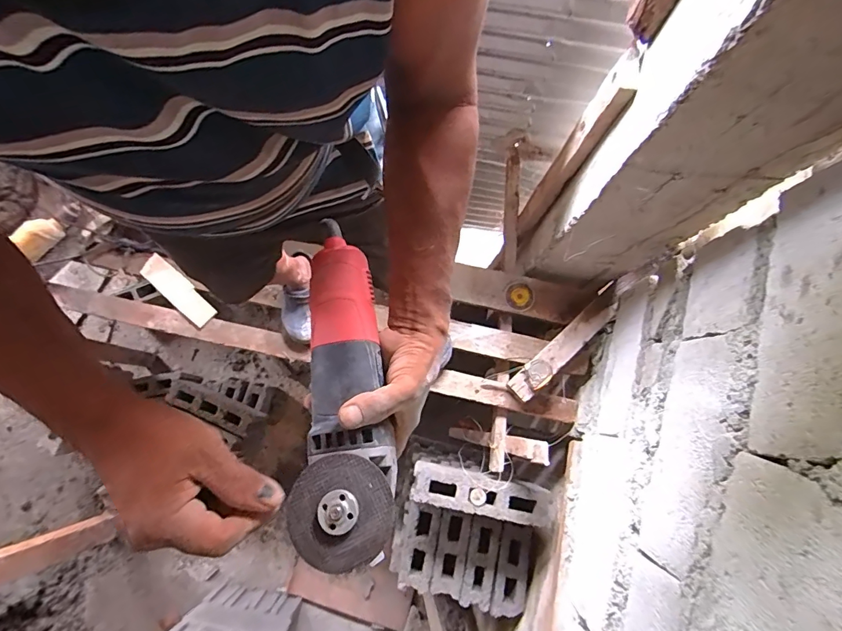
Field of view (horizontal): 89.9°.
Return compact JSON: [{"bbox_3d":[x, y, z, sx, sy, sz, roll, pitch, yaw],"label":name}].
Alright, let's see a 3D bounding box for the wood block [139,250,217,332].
[{"bbox_3d":[-0.738,-0.076,1.268,0.270,0.021,0.082,41,82,7],"label":"wood block"}]

